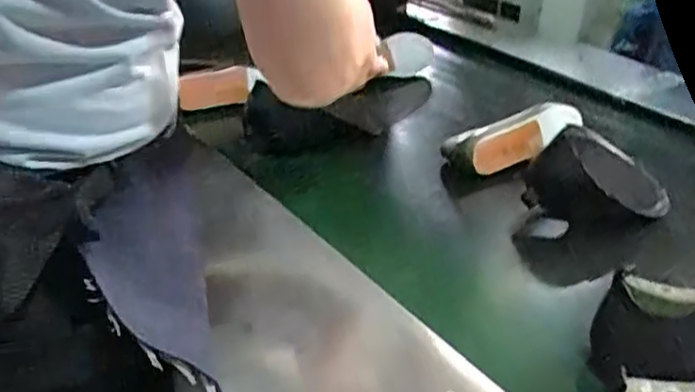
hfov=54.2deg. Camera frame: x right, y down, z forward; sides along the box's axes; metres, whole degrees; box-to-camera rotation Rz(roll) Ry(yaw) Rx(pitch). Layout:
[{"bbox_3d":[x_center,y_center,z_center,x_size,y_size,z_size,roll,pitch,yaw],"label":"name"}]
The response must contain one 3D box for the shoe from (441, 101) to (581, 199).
[{"bbox_3d":[0.268,-0.095,1.081,0.257,0.092,0.080,-26,37,-14],"label":"shoe"}]

